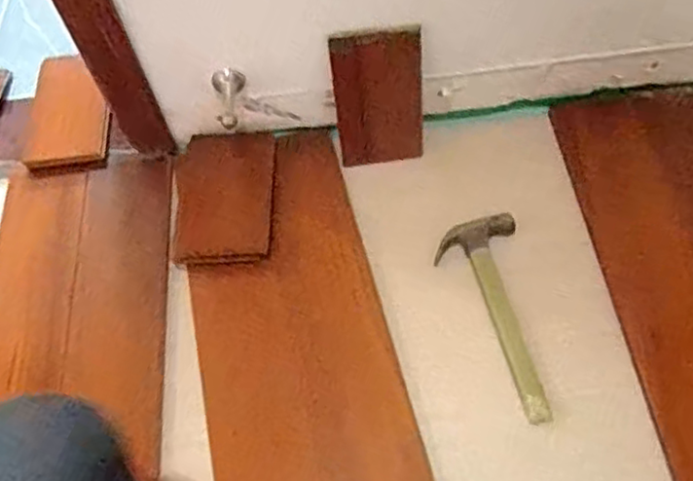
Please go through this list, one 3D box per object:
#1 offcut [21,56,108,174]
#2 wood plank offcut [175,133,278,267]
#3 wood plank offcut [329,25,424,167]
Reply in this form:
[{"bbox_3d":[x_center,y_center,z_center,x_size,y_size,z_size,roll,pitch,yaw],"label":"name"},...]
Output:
[{"bbox_3d":[-0.455,-0.209,1.093,0.147,0.021,0.207,-1,71,10],"label":"offcut"},{"bbox_3d":[-0.177,-0.067,0.989,0.140,0.025,0.218,-4,62,-1],"label":"wood plank offcut"},{"bbox_3d":[0.051,-0.207,0.976,0.131,0.215,0.016,-15,42,-9],"label":"wood plank offcut"}]

